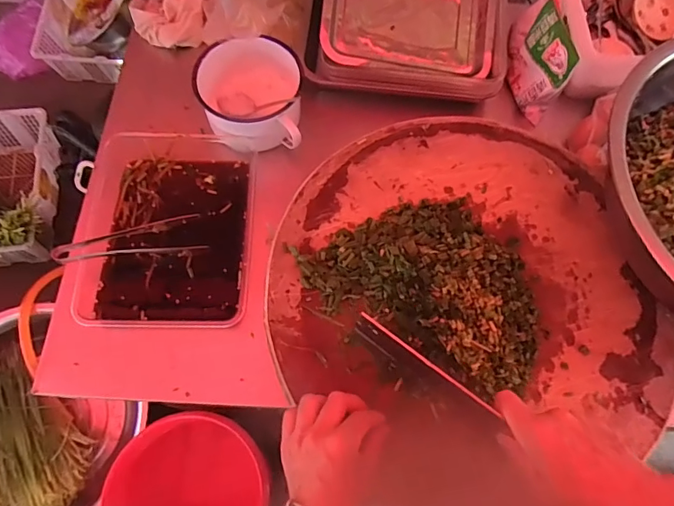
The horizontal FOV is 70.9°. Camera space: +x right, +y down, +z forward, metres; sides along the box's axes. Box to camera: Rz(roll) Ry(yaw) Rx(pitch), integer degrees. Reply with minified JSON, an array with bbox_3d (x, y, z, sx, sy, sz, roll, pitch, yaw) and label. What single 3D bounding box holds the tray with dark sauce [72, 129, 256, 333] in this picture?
[{"bbox_3d":[-0.220,-0.042,0.626,0.215,0.049,0.270,-1,66,-2],"label":"tray with dark sauce"}]

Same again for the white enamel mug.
[{"bbox_3d":[-0.129,-0.231,0.680,0.150,0.082,0.169,2,66,-1],"label":"white enamel mug"}]

